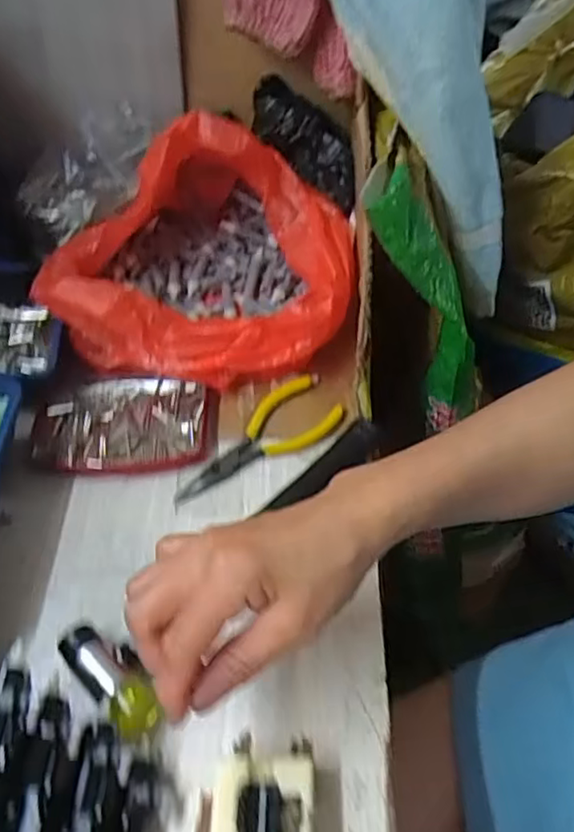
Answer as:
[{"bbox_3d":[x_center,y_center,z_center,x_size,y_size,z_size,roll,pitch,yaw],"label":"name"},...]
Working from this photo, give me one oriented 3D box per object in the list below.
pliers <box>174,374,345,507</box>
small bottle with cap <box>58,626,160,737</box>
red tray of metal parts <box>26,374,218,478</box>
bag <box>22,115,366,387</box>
[{"bbox_3d":[-0.023,0.013,0.431,0.128,0.008,0.048,-26,54,-17],"label":"pliers"},{"bbox_3d":[-0.091,0.138,0.333,0.068,0.021,0.028,36,61,28],"label":"small bottle with cap"},{"bbox_3d":[-0.117,0.005,0.449,0.132,0.017,0.084,-2,51,2],"label":"red tray of metal parts"},{"bbox_3d":[-0.062,-0.142,0.492,0.223,0.113,0.241,3,51,6],"label":"bag"}]

